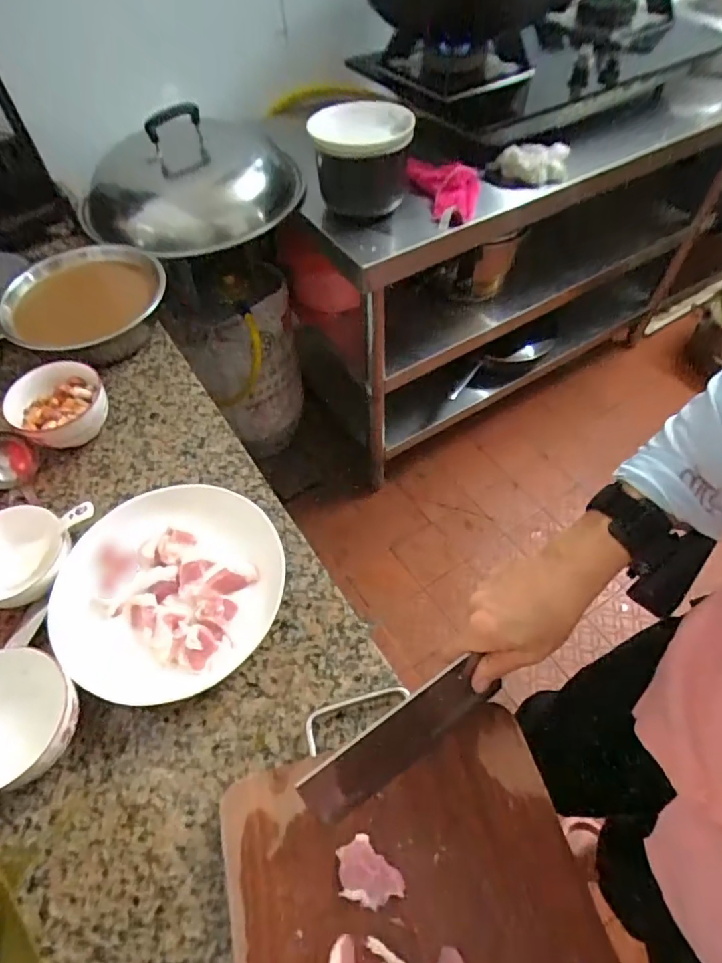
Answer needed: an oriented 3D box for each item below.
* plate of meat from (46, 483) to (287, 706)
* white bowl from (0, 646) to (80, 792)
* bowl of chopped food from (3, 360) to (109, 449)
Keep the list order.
[{"bbox_3d":[-0.194,0.110,0.533,0.231,0.043,0.217,-12,57,-6],"label":"plate of meat"},{"bbox_3d":[-0.295,0.206,0.443,0.115,0.060,0.098,29,62,20],"label":"white bowl"},{"bbox_3d":[-0.371,-0.087,0.654,0.107,0.067,0.109,-1,56,1],"label":"bowl of chopped food"}]

